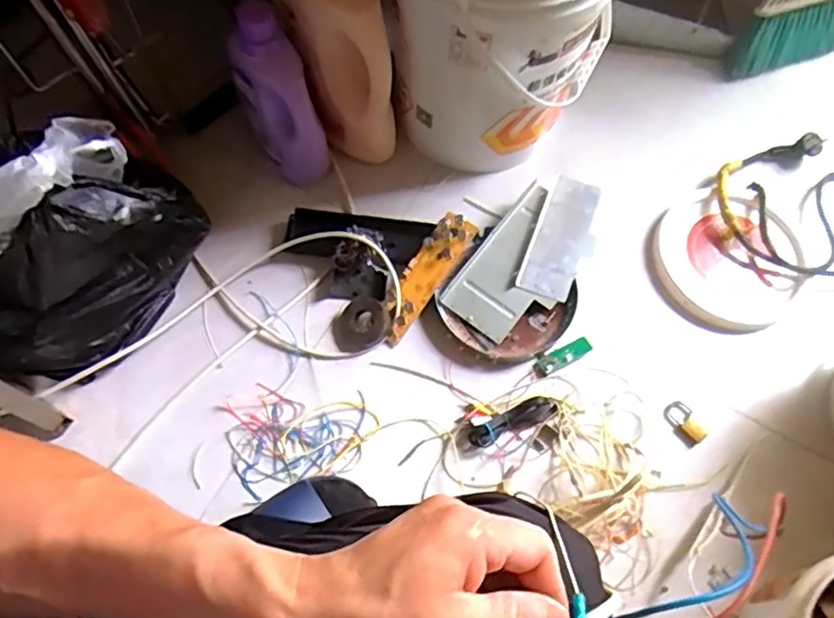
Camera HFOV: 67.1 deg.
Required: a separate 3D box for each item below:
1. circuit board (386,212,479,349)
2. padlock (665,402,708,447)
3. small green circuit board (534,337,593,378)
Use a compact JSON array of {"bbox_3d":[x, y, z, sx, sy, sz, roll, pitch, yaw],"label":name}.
[{"bbox_3d":[0.010,-0.043,0.885,0.058,0.021,0.201,30,81,10],"label":"circuit board"},{"bbox_3d":[0.357,0.151,0.836,0.033,0.013,0.059,-26,70,-12],"label":"padlock"},{"bbox_3d":[0.202,0.065,0.864,0.085,0.014,0.025,-25,70,-12],"label":"small green circuit board"}]

